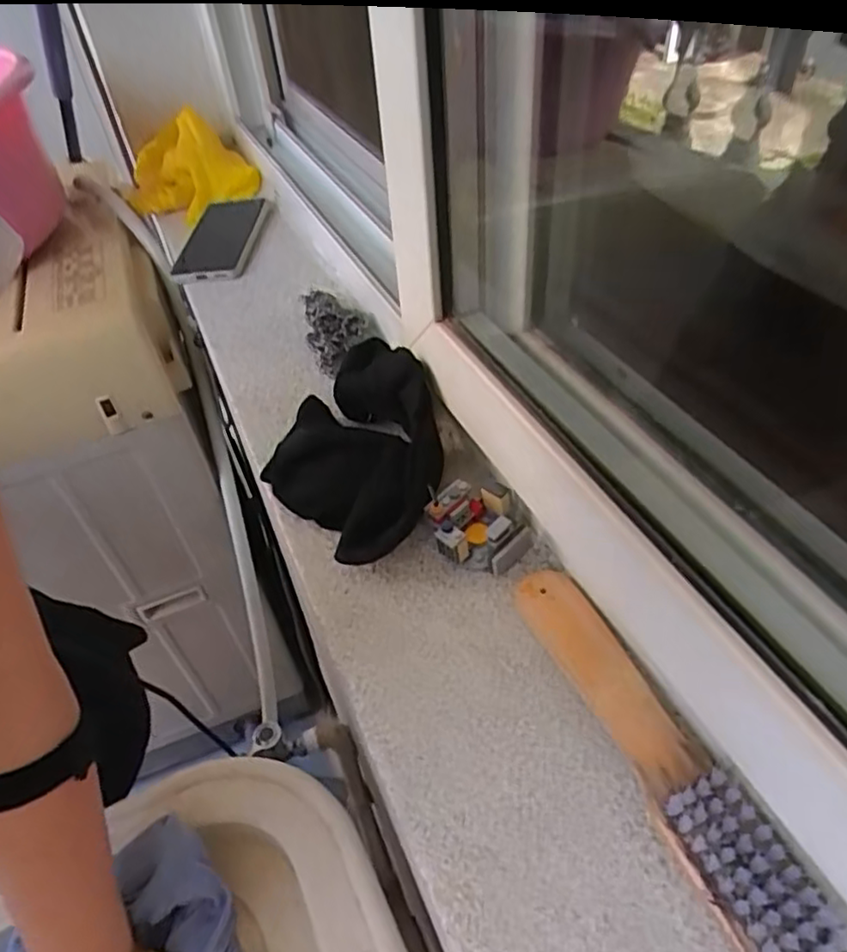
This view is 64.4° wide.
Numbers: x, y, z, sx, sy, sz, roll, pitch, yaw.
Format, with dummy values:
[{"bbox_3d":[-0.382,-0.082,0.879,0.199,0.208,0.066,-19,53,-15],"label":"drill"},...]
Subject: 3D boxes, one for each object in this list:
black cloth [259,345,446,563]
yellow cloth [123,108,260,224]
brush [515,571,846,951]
[{"bbox_3d":[-0.049,-0.023,0.460,0.115,0.073,0.182,-12,44,-5],"label":"black cloth"},{"bbox_3d":[-0.284,-0.363,0.791,0.131,0.065,0.163,-29,48,-21],"label":"yellow cloth"},{"bbox_3d":[0.107,0.122,0.318,0.036,0.037,0.204,-19,45,-13],"label":"brush"}]

